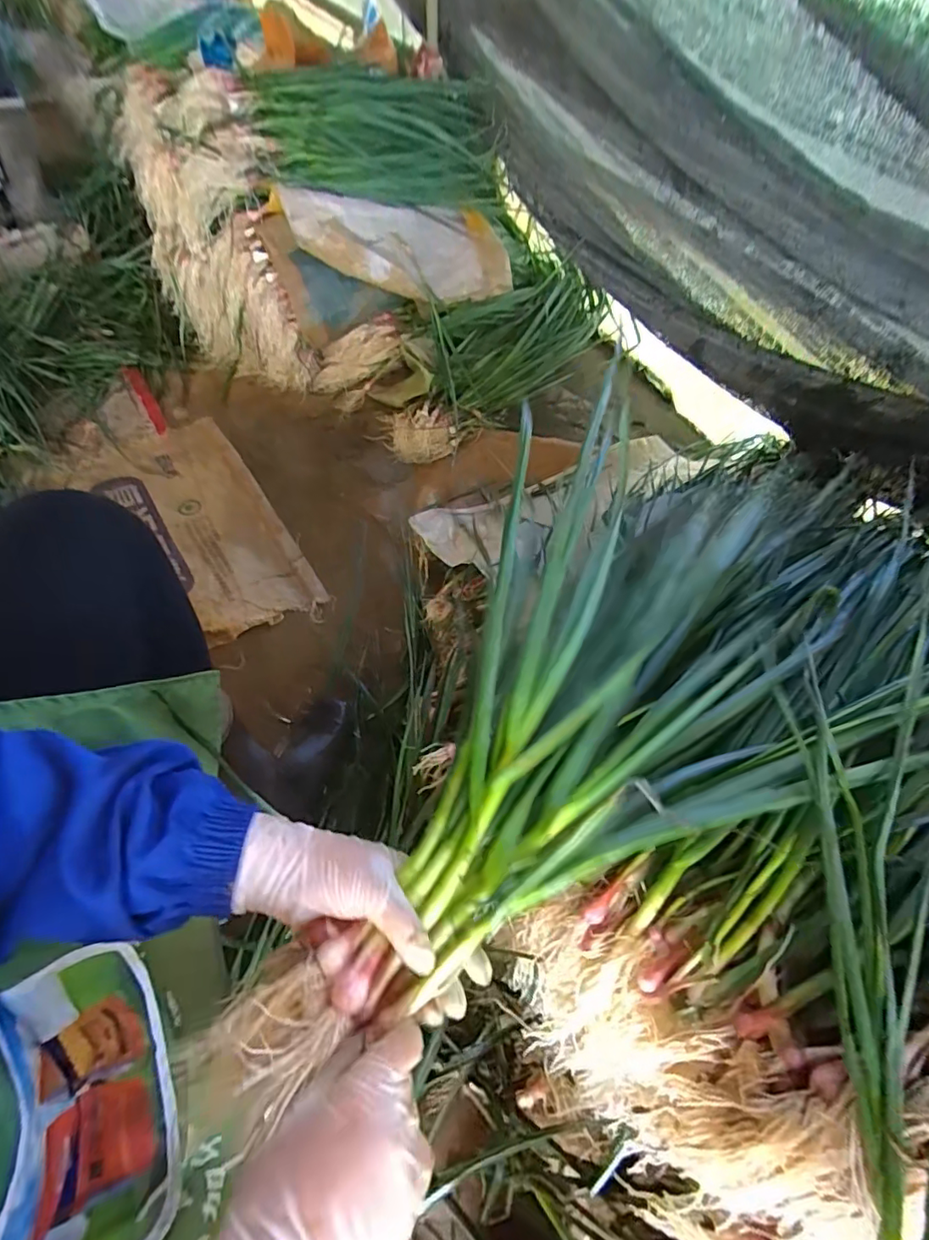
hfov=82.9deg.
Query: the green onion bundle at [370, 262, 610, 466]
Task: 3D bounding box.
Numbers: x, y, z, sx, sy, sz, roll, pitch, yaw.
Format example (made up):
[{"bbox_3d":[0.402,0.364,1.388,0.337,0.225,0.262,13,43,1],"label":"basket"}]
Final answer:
[{"bbox_3d":[0.036,-0.541,1.089,0.542,0.119,0.237,-44,69,-8],"label":"green onion bundle"}]

